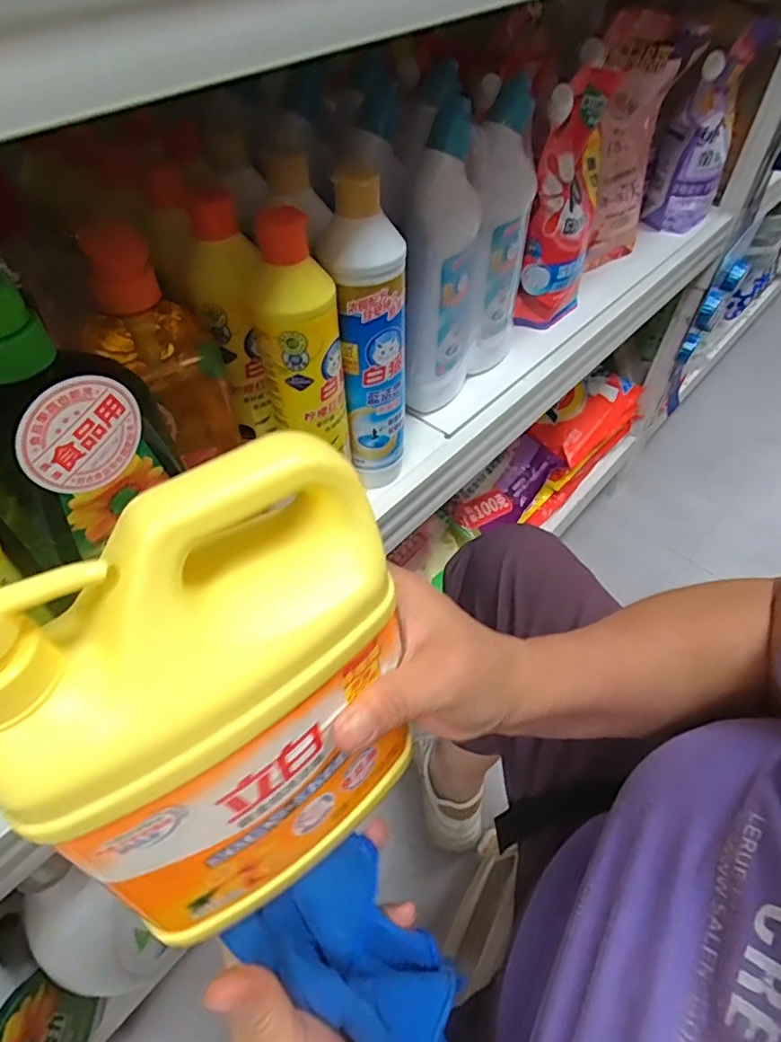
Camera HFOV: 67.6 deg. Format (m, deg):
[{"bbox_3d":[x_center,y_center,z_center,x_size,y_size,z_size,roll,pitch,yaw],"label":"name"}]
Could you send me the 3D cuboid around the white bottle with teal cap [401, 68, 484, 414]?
[{"bbox_3d":[0.037,-0.220,0.515,0.078,0.245,0.060,-37,54,-27],"label":"white bottle with teal cap"}]

